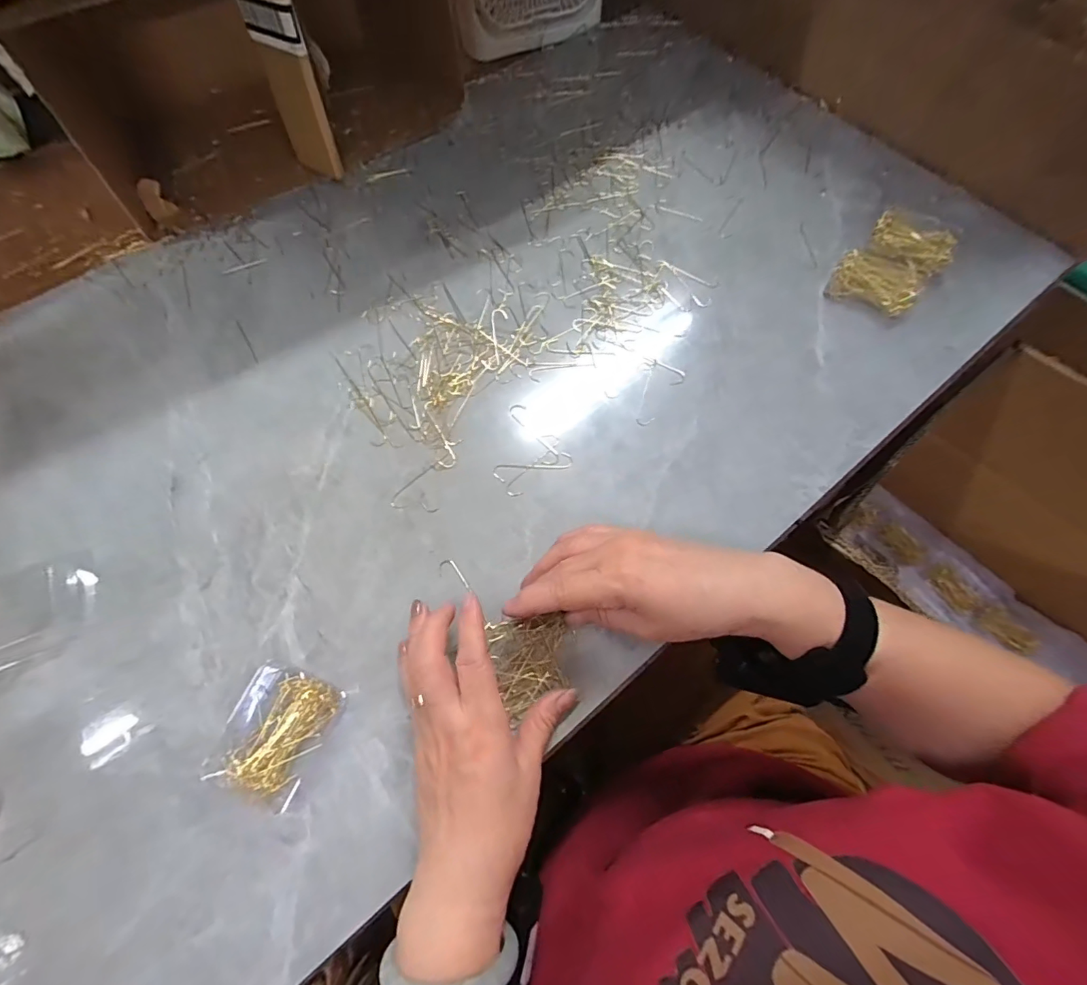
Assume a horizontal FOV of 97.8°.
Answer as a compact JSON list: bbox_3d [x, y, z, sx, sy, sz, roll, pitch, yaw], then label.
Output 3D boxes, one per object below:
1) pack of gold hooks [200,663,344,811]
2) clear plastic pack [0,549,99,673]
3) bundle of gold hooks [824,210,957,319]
[{"bbox_3d":[-0.174,0.152,0.304,0.061,0.014,0.073,22,69,10],"label":"pack of gold hooks"},{"bbox_3d":[-0.370,0.086,0.340,0.090,0.010,0.070,-19,68,-7],"label":"clear plastic pack"},{"bbox_3d":[0.330,-0.218,0.444,0.071,0.023,0.126,40,73,16],"label":"bundle of gold hooks"}]

